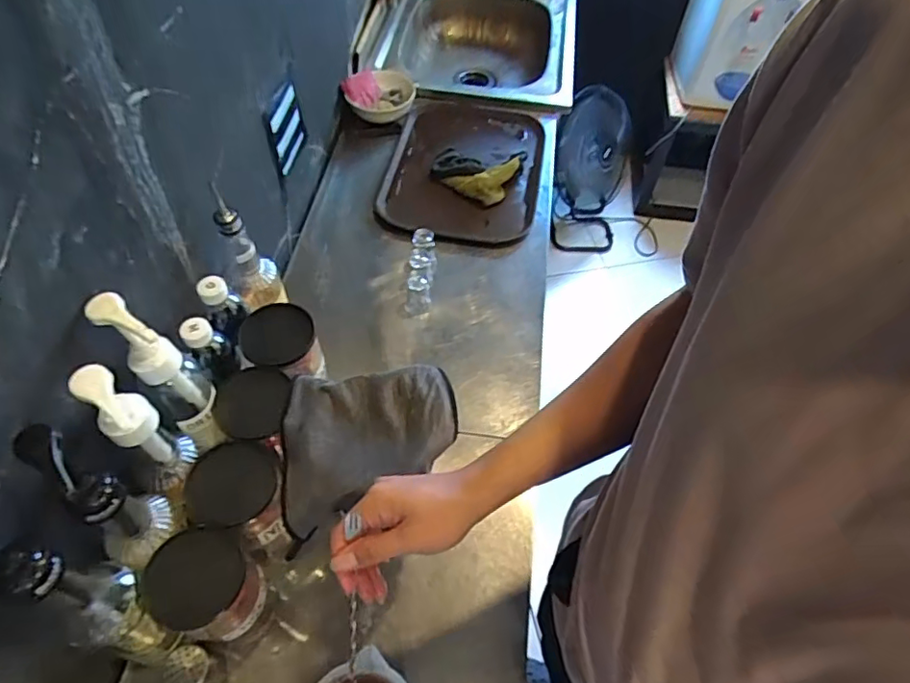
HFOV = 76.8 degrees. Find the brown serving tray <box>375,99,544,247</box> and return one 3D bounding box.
[{"bbox_3d":[0.022,-0.355,1.157,0.300,0.059,0.421,11,55,5],"label":"brown serving tray"}]

